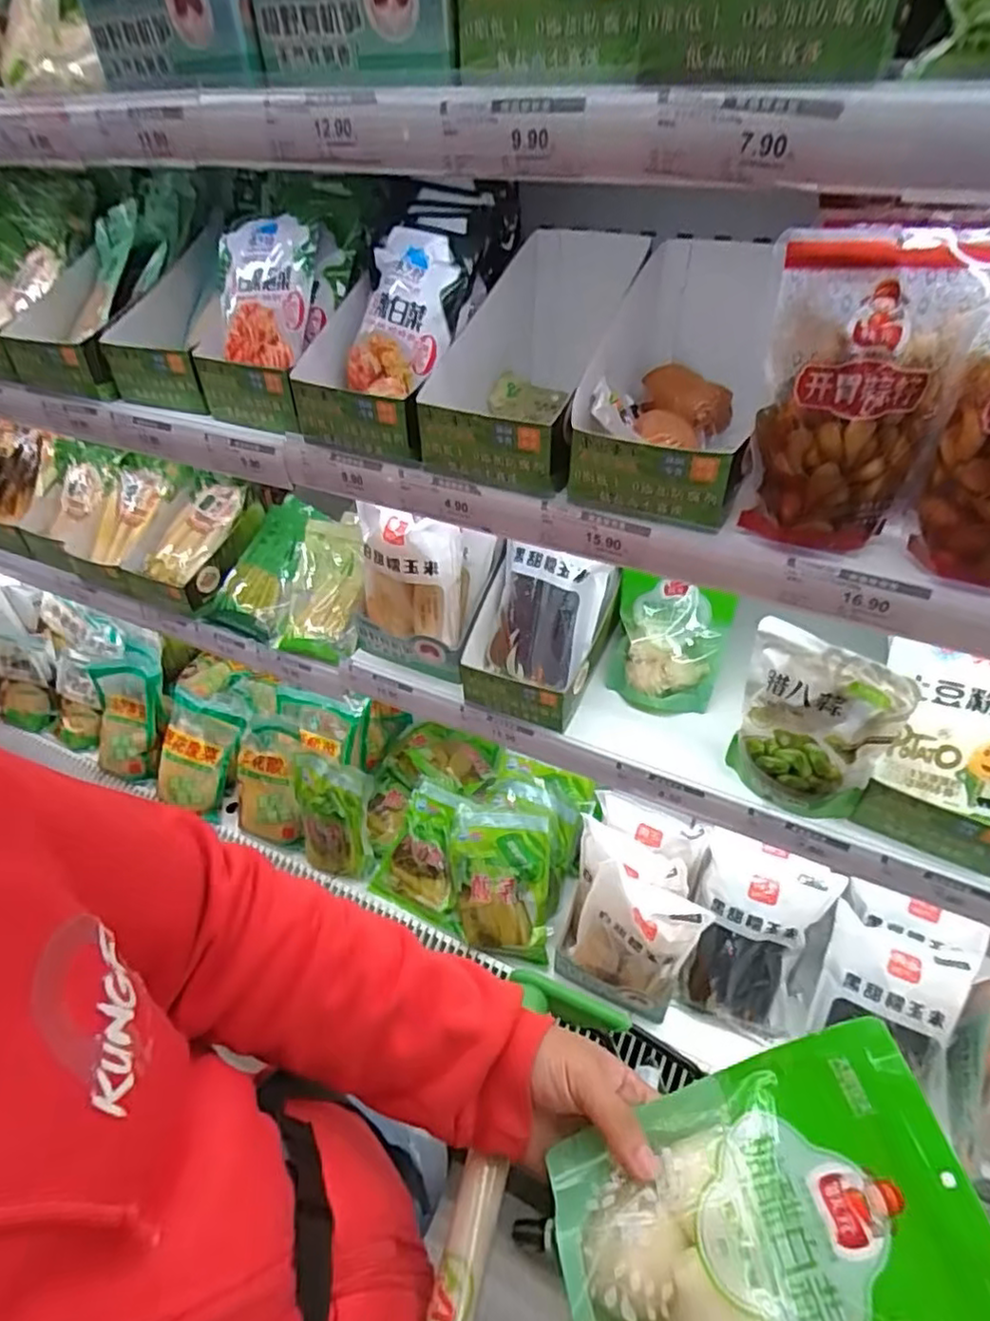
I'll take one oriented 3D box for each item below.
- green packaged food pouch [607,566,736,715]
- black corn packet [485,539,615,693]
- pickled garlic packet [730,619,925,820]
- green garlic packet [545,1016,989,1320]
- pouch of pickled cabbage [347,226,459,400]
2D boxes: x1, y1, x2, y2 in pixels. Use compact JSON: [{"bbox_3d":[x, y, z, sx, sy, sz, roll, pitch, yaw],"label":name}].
[{"bbox_3d":[0.205,-0.018,0.805,0.132,0.158,0.058,14,14,21],"label":"green packaged food pouch"},{"bbox_3d":[0.061,-0.049,0.805,0.126,0.163,0.033,17,15,21],"label":"black corn packet"},{"bbox_3d":[0.305,0.065,0.651,0.138,0.190,0.038,29,50,29],"label":"pickled garlic packet"},{"bbox_3d":[0.133,0.283,0.331,0.200,0.046,0.142,-12,47,0],"label":"green garlic packet"},{"bbox_3d":[-0.087,-0.328,0.636,0.118,0.144,0.025,24,21,31],"label":"pouch of pickled cabbage"}]

